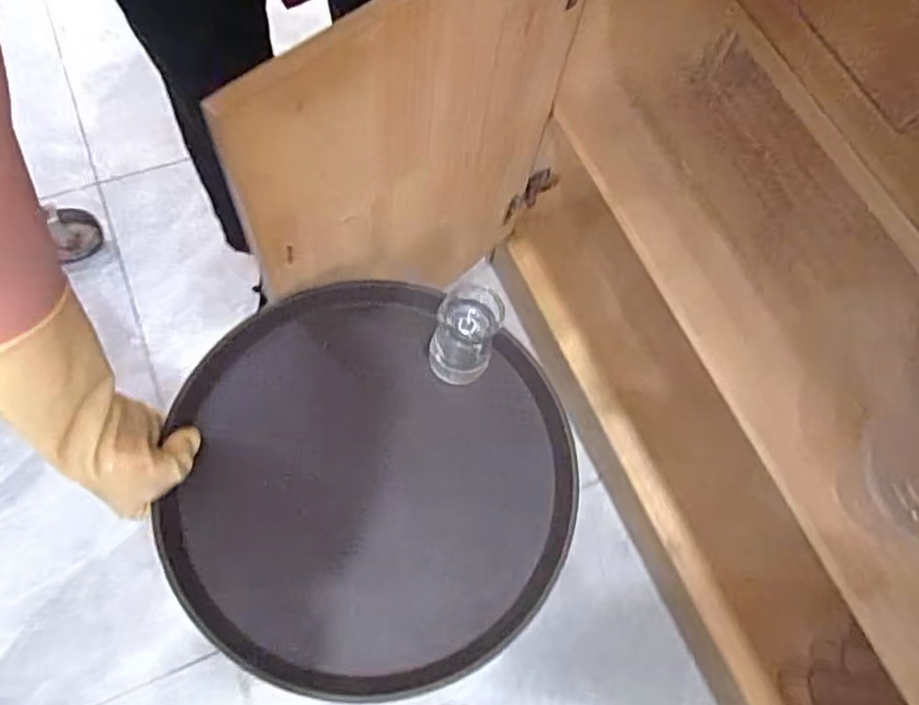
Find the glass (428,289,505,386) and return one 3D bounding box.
[{"bbox_3d":[0.003,-0.013,0.558,0.053,0.094,0.056,21,73,4],"label":"glass"}]

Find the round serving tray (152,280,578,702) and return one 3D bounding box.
[{"bbox_3d":[-0.069,0.102,0.554,0.321,0.030,0.328,1,72,-2],"label":"round serving tray"}]

